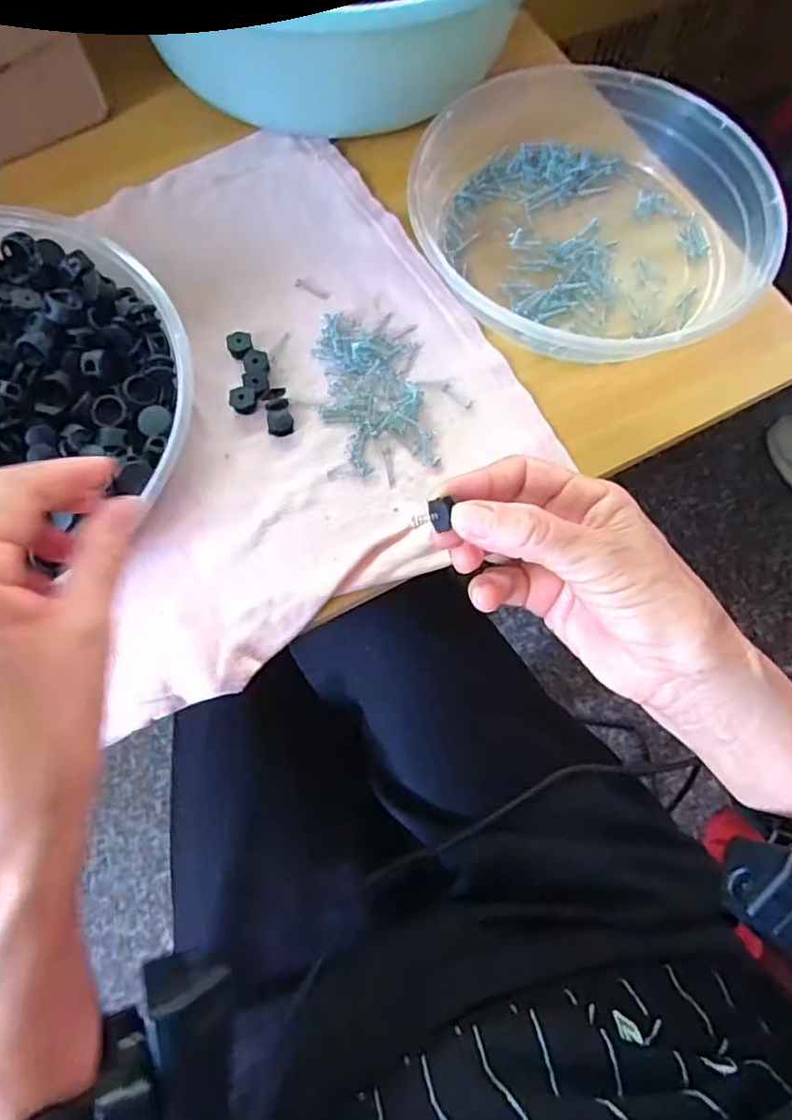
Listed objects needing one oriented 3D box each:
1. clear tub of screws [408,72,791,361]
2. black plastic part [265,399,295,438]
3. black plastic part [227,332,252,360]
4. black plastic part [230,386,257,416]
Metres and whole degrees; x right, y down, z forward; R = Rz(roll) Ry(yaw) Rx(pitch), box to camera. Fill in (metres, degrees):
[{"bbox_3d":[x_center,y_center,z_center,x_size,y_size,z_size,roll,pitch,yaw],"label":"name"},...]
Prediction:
[{"bbox_3d":[0.116,-0.205,0.364,0.206,0.043,0.200,30,71,8],"label":"clear tub of screws"},{"bbox_3d":[-0.062,-0.075,0.326,0.013,0.008,0.018,-8,70,-6],"label":"black plastic part"},{"bbox_3d":[-0.085,-0.118,0.336,0.013,0.008,0.012,-10,70,-6],"label":"black plastic part"},{"bbox_3d":[-0.081,-0.085,0.327,0.014,0.008,0.012,-14,71,-8],"label":"black plastic part"}]

